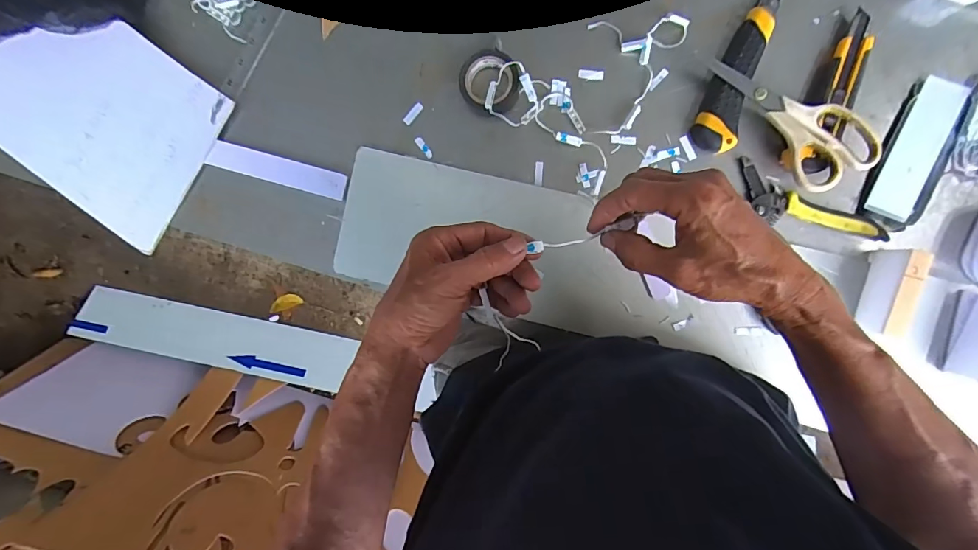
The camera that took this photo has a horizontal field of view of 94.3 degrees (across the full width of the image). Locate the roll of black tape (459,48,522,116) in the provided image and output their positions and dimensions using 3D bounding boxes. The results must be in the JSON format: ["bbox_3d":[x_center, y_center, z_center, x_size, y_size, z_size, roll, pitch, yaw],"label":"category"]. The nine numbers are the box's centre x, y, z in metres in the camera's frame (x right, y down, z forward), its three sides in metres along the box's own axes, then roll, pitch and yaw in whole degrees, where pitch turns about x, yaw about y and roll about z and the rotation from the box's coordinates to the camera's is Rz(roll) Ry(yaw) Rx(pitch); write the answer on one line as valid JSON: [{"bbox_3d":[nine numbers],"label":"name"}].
[{"bbox_3d":[0.002,-0.195,0.462,0.061,0.025,0.057,0,92,5],"label":"roll of black tape"}]

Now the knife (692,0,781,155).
[{"bbox_3d":[0.242,-0.203,0.441,0.038,0.019,0.167,17,94,5],"label":"knife"}]

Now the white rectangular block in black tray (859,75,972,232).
[{"bbox_3d":[0.408,-0.116,0.434,0.054,0.010,0.143,23,94,4],"label":"white rectangular block in black tray"}]

